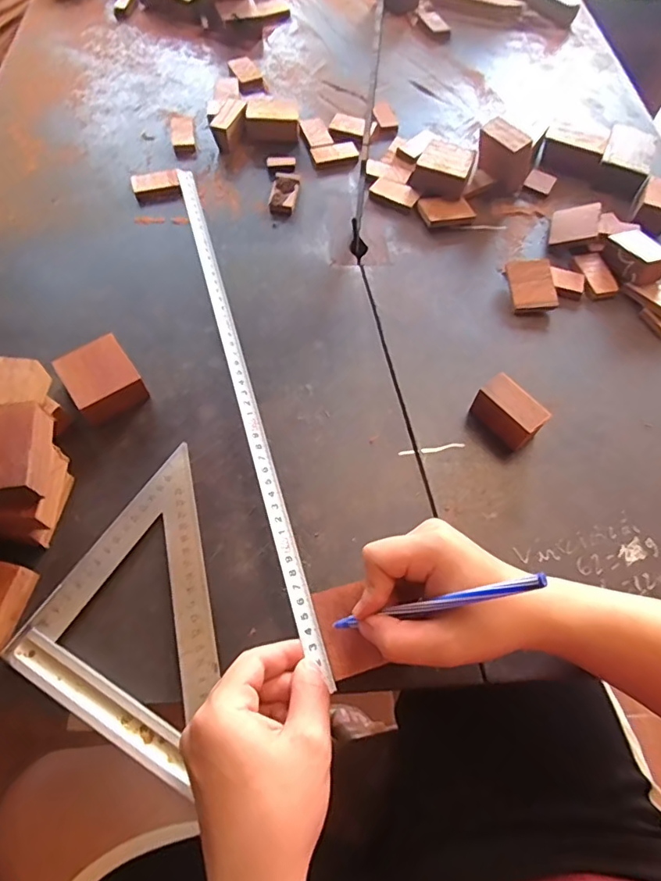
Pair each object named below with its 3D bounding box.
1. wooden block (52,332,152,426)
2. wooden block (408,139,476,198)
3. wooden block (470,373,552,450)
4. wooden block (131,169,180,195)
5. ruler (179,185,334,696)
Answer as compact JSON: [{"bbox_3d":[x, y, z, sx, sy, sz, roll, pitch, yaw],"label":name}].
[{"bbox_3d":[-0.194,-0.049,0.434,0.054,0.031,0.063,-33,68,-18],"label":"wooden block"},{"bbox_3d":[0.129,-0.308,0.577,0.062,0.033,0.054,22,63,9],"label":"wooden block"},{"bbox_3d":[0.151,-0.022,0.431,0.034,0.037,0.057,-34,69,-18],"label":"wooden block"},{"bbox_3d":[-0.198,-0.290,0.573,0.051,0.013,0.023,-17,64,-11],"label":"wooden block"},{"bbox_3d":[-0.077,-0.056,0.420,0.020,0.004,0.474,-10,65,-18],"label":"ruler"}]

